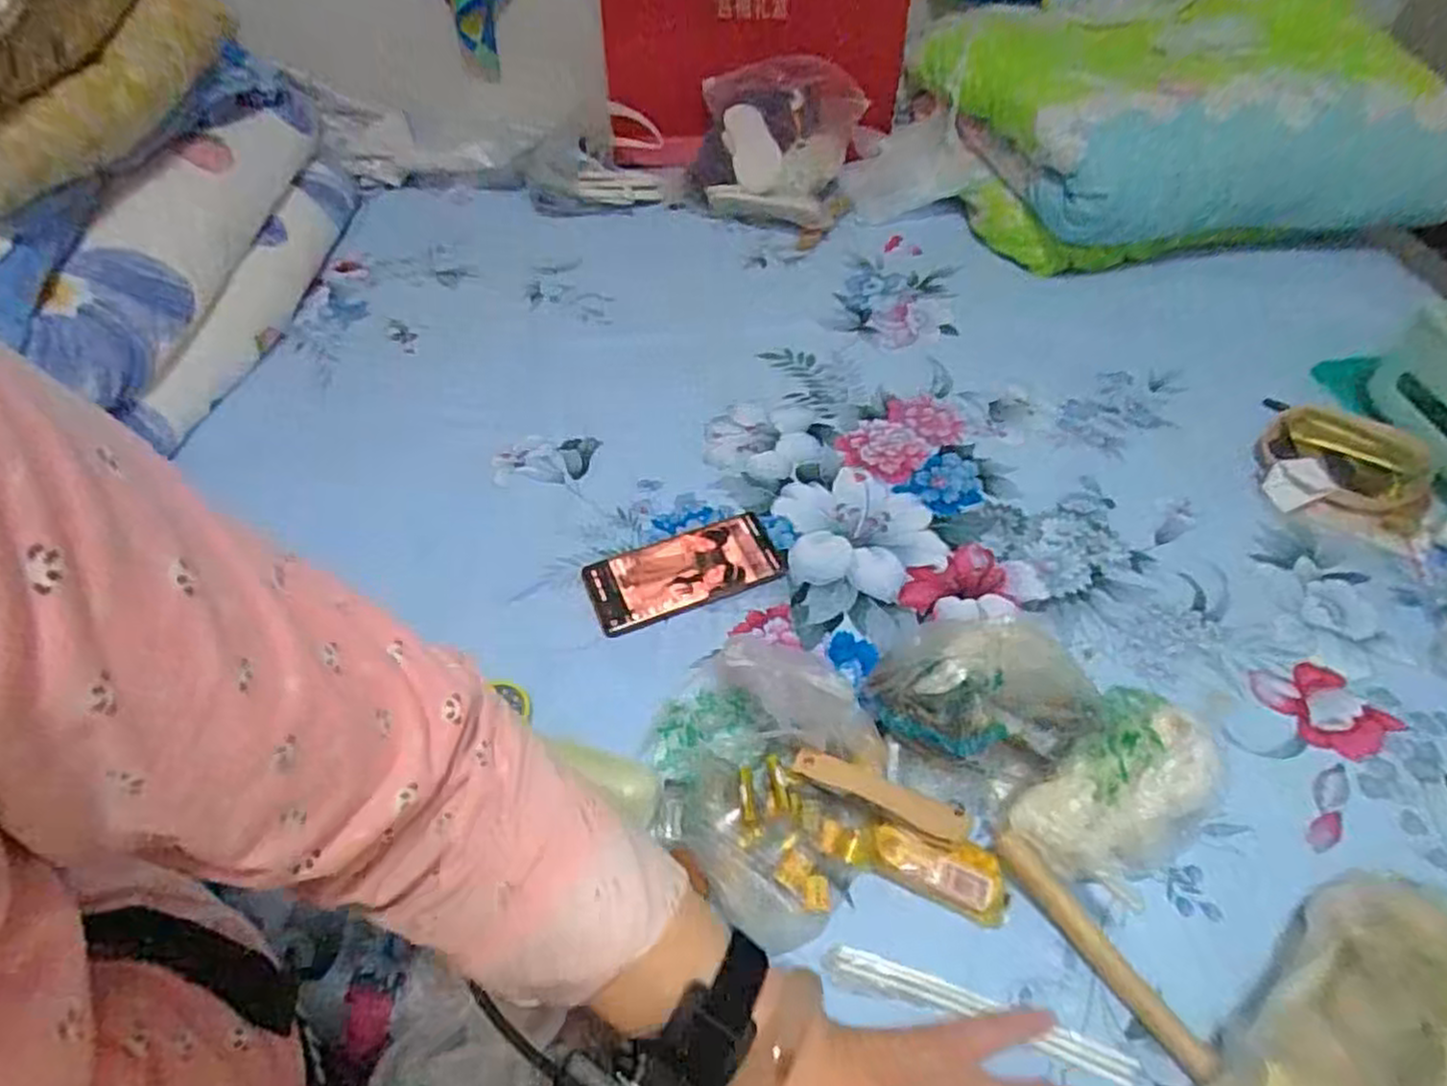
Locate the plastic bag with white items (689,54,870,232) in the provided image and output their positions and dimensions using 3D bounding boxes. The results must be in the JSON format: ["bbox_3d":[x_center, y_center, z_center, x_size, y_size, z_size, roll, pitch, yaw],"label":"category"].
[{"bbox_3d":[0.078,-0.602,1.112,0.241,0.156,0.292,5,49,4],"label":"plastic bag with white items"}]

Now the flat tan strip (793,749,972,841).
[{"bbox_3d":[0.107,0.168,0.512,0.119,0.014,0.022,18,52,15],"label":"flat tan strip"}]

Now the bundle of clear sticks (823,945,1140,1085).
[{"bbox_3d":[0.147,0.271,0.438,0.175,0.006,0.019,15,51,13],"label":"bundle of clear sticks"}]

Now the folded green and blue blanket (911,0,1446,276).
[{"bbox_3d":[0.625,-0.586,1.020,0.570,0.250,0.438,-9,49,-8],"label":"folded green and blue blanket"}]

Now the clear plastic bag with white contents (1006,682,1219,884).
[{"bbox_3d":[0.262,0.165,0.492,0.135,0.055,0.087,-35,57,-27],"label":"clear plastic bag with white contents"}]

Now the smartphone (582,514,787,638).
[{"bbox_3d":[-0.033,0.023,0.654,0.165,0.007,0.078,-18,52,-15],"label":"smartphone"}]

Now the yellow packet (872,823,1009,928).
[{"bbox_3d":[0.138,0.207,0.479,0.084,0.026,0.040,16,52,13],"label":"yellow packet"}]

